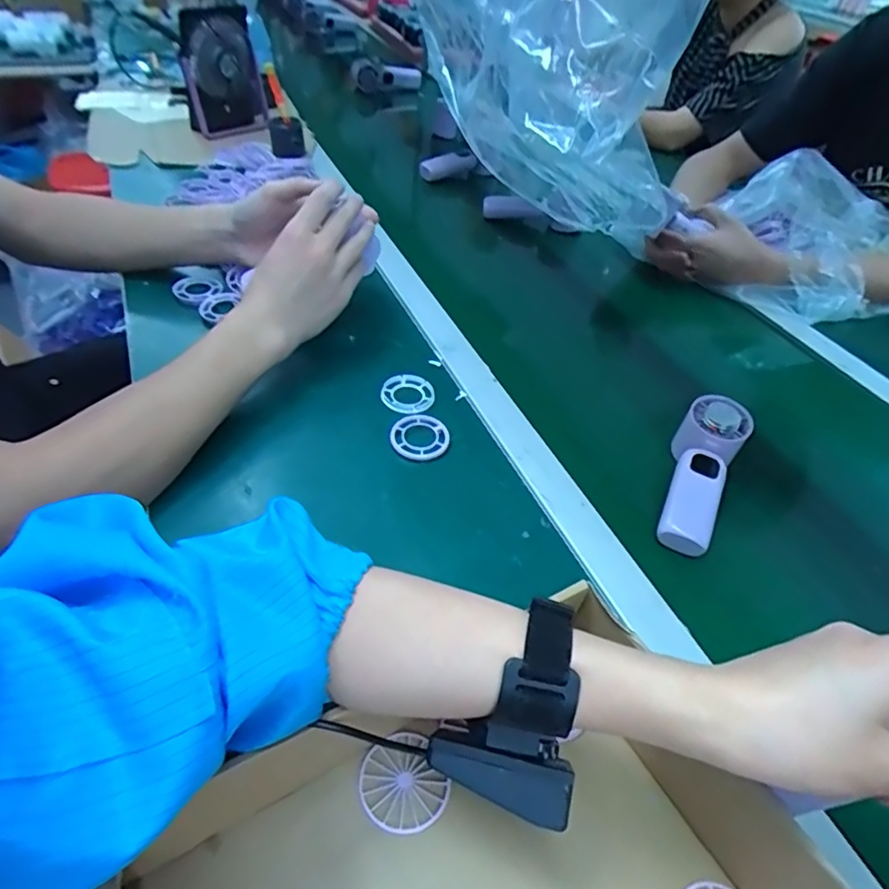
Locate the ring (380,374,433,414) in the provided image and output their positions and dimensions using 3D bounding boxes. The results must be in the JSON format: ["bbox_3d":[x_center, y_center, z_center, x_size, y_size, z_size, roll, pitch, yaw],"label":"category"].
[{"bbox_3d":[-0.035,-0.052,0.589,0.052,0.010,0.053,4,45,-4],"label":"ring"}]

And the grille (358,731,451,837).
[{"bbox_3d":[-0.024,0.191,0.329,0.045,0.004,0.047,-16,49,-22],"label":"grille"}]

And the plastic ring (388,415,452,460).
[{"bbox_3d":[-0.023,-0.006,0.540,0.052,0.013,0.051,4,45,-4],"label":"plastic ring"}]

